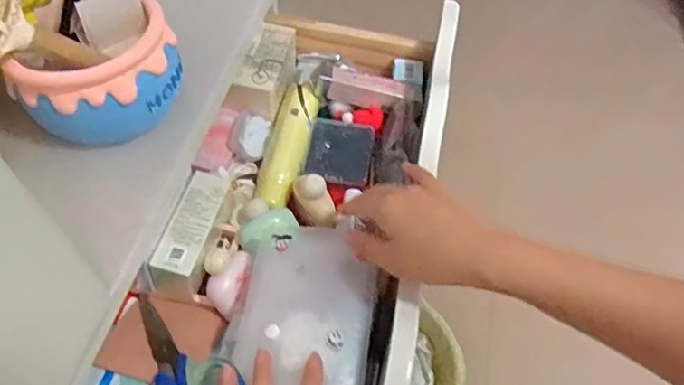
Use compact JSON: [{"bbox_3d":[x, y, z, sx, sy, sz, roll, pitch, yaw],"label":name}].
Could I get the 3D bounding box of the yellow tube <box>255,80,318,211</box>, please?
[{"bbox_3d":[-0.061,-0.054,0.596,0.042,0.033,0.161,9,54,4],"label":"yellow tube"}]

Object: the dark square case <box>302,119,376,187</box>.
[{"bbox_3d":[-0.002,-0.048,0.610,0.072,0.011,0.077,7,67,11],"label":"dark square case"}]

